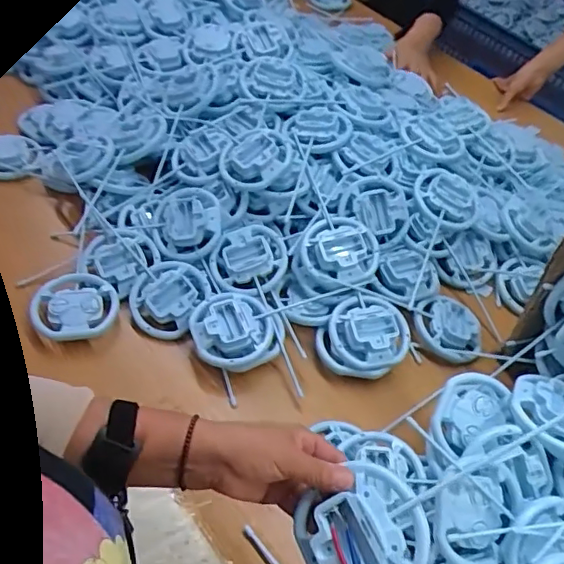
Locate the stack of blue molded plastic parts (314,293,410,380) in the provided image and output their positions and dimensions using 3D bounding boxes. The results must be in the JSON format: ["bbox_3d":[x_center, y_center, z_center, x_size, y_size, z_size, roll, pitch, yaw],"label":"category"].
[{"bbox_3d":[0.112,0.071,0.752,0.104,0.048,0.119,40,55,23],"label":"stack of blue molded plastic parts"}]

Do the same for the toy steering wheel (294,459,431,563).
[{"bbox_3d":[0.059,0.193,0.429,0.099,0.028,0.096,-37,59,8],"label":"toy steering wheel"}]

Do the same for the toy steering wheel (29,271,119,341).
[{"bbox_3d":[-0.273,0.029,0.752,0.104,0.019,0.105,4,49,-5],"label":"toy steering wheel"}]

